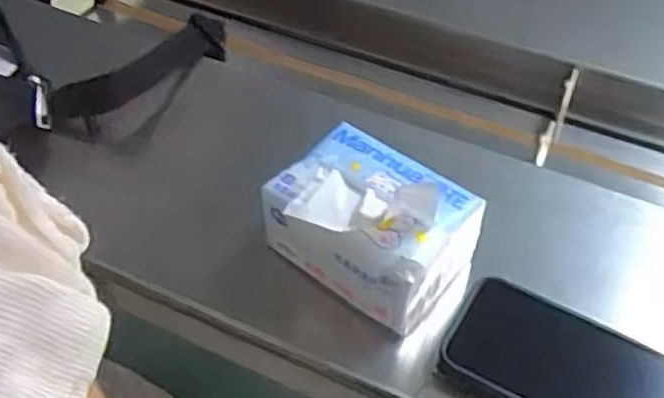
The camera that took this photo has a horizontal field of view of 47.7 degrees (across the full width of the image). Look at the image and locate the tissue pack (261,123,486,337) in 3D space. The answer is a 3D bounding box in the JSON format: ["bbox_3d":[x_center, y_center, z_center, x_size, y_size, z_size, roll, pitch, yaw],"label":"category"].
[{"bbox_3d":[0.030,0.016,0.497,0.131,0.070,0.089,28,52,21],"label":"tissue pack"}]

